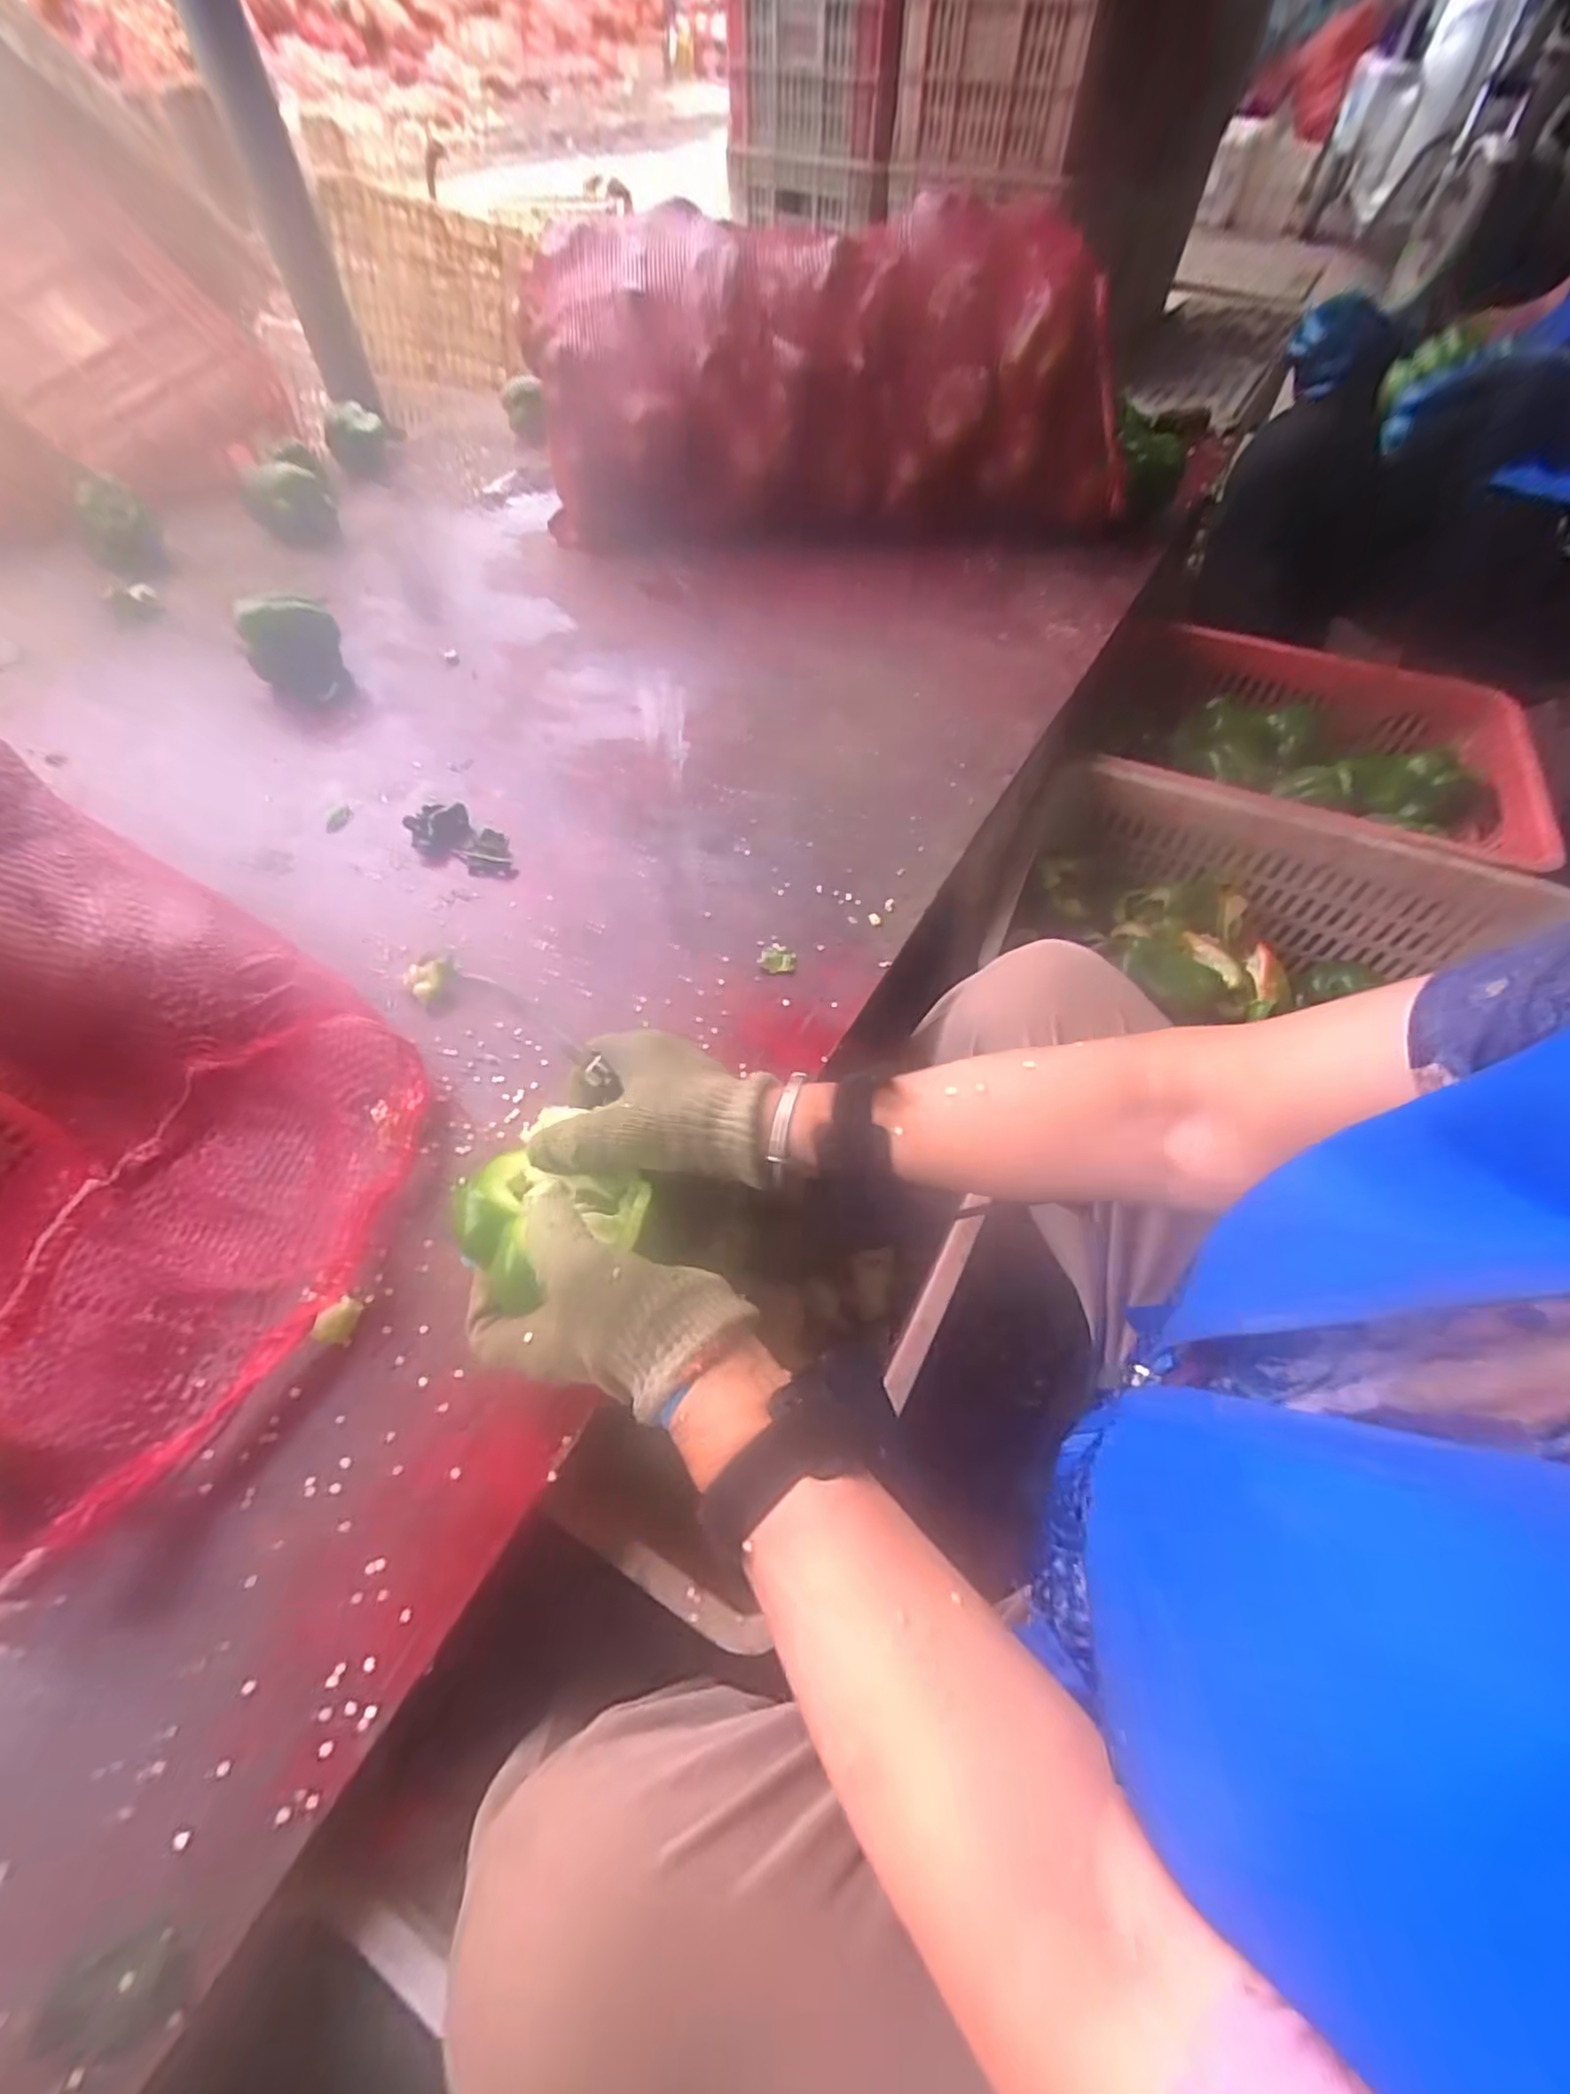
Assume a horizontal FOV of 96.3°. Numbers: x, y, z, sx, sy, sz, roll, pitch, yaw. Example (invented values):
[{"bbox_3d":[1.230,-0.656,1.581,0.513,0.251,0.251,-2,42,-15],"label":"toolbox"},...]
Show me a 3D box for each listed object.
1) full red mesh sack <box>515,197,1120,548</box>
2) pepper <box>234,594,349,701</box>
[{"bbox_3d":[0.027,-0.770,0.793,0.597,0.207,0.410,-10,57,-7],"label":"full red mesh sack"},{"bbox_3d":[-0.470,-0.384,0.677,0.086,0.067,0.081,-28,61,-18],"label":"pepper"}]

